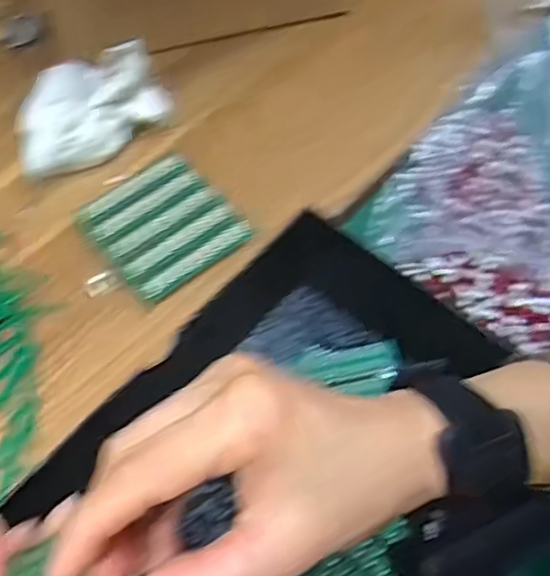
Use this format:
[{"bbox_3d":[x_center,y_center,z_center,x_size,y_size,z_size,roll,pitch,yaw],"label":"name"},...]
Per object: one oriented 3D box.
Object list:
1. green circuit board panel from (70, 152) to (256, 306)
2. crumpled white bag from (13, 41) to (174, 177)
[{"bbox_3d":[-0.070,-0.041,0.453,0.081,0.005,0.088,-35,66,-16],"label":"green circuit board panel"},{"bbox_3d":[-0.126,-0.126,0.483,0.102,0.059,0.067,-20,62,-13],"label":"crumpled white bag"}]

